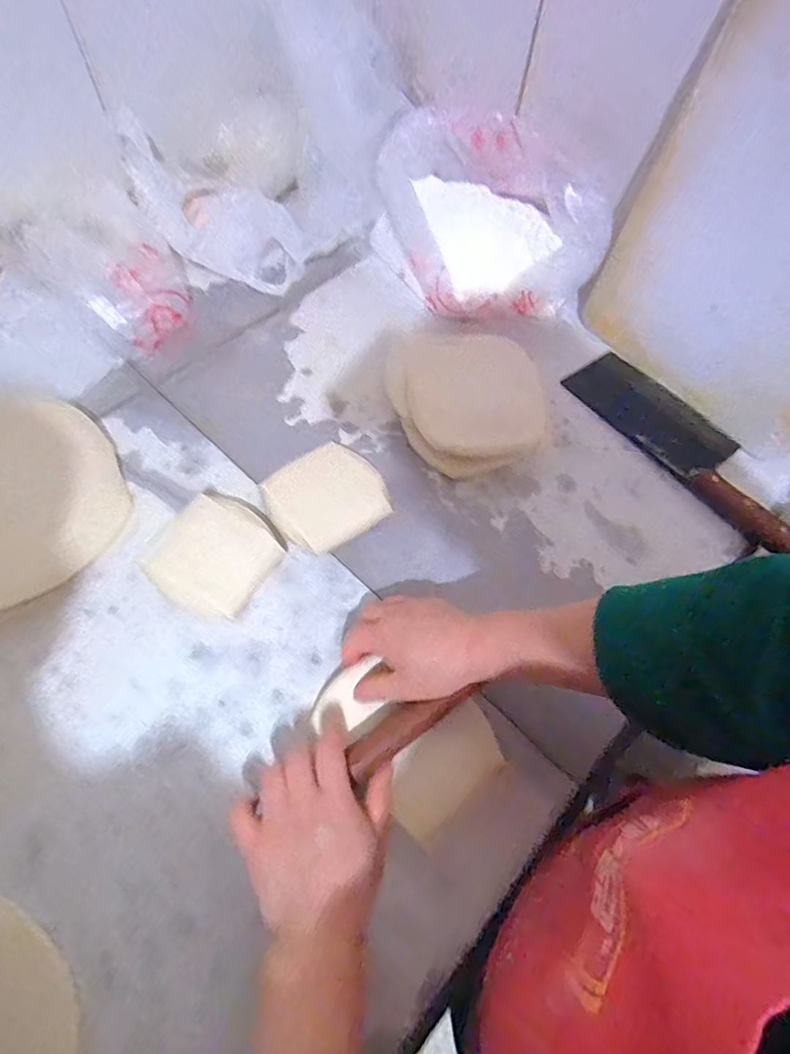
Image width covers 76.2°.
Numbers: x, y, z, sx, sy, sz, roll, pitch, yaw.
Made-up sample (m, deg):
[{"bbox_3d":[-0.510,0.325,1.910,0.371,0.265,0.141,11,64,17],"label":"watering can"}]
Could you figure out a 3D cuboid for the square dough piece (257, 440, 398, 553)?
[{"bbox_3d":[-0.067,-0.028,0.505,0.112,0.039,0.099,-31,67,-18],"label":"square dough piece"}]

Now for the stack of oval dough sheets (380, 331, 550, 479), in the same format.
[{"bbox_3d":[0.084,-0.153,0.578,0.172,0.043,0.177,-28,67,-16],"label":"stack of oval dough sheets"}]

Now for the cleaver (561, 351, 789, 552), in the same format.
[{"bbox_3d":[0.330,-0.100,0.570,0.091,0.030,0.293,-33,68,-19],"label":"cleaver"}]

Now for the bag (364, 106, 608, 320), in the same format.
[{"bbox_3d":[0.103,-0.402,0.649,0.193,0.115,0.297,-32,68,-18],"label":"bag"}]

